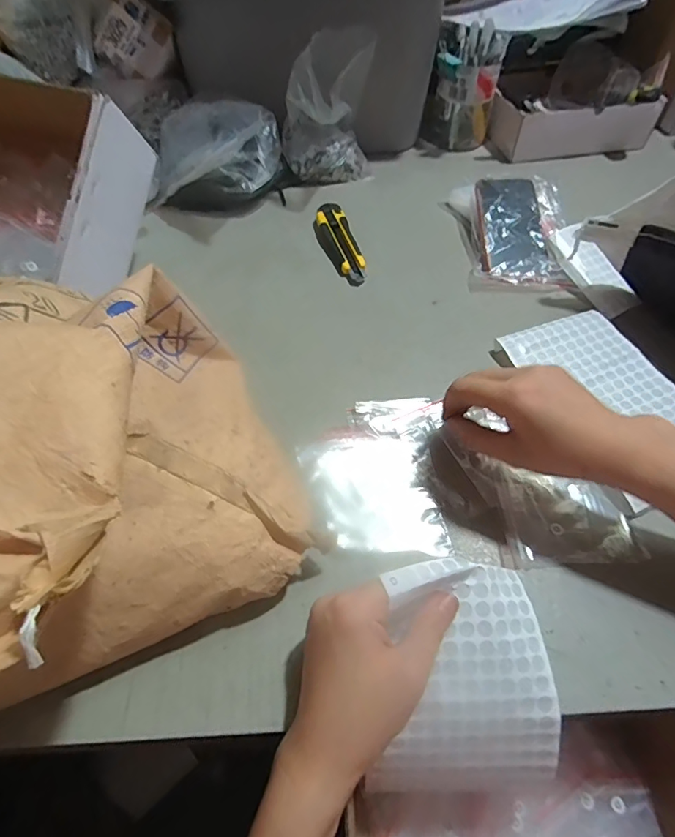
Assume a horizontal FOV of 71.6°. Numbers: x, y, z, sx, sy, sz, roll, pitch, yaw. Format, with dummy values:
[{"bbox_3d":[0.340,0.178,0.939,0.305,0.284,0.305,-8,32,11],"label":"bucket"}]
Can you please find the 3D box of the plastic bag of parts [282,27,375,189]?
[{"bbox_3d":[-0.009,-0.421,0.645,0.132,0.168,0.087,-36,61,-23],"label":"plastic bag of parts"}]

